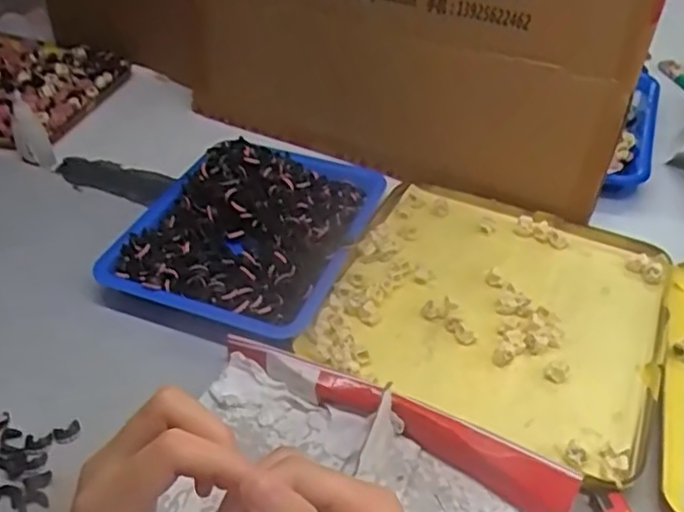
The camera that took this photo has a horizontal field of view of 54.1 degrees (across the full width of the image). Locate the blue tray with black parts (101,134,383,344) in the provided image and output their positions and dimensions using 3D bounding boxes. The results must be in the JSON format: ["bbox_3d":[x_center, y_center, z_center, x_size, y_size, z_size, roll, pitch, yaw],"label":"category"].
[{"bbox_3d":[-0.072,-0.028,0.563,0.170,0.037,0.219,16,44,14],"label":"blue tray with black parts"}]

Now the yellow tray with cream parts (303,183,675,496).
[{"bbox_3d":[0.118,0.038,0.515,0.235,0.022,0.246,19,45,17],"label":"yellow tray with cream parts"}]

